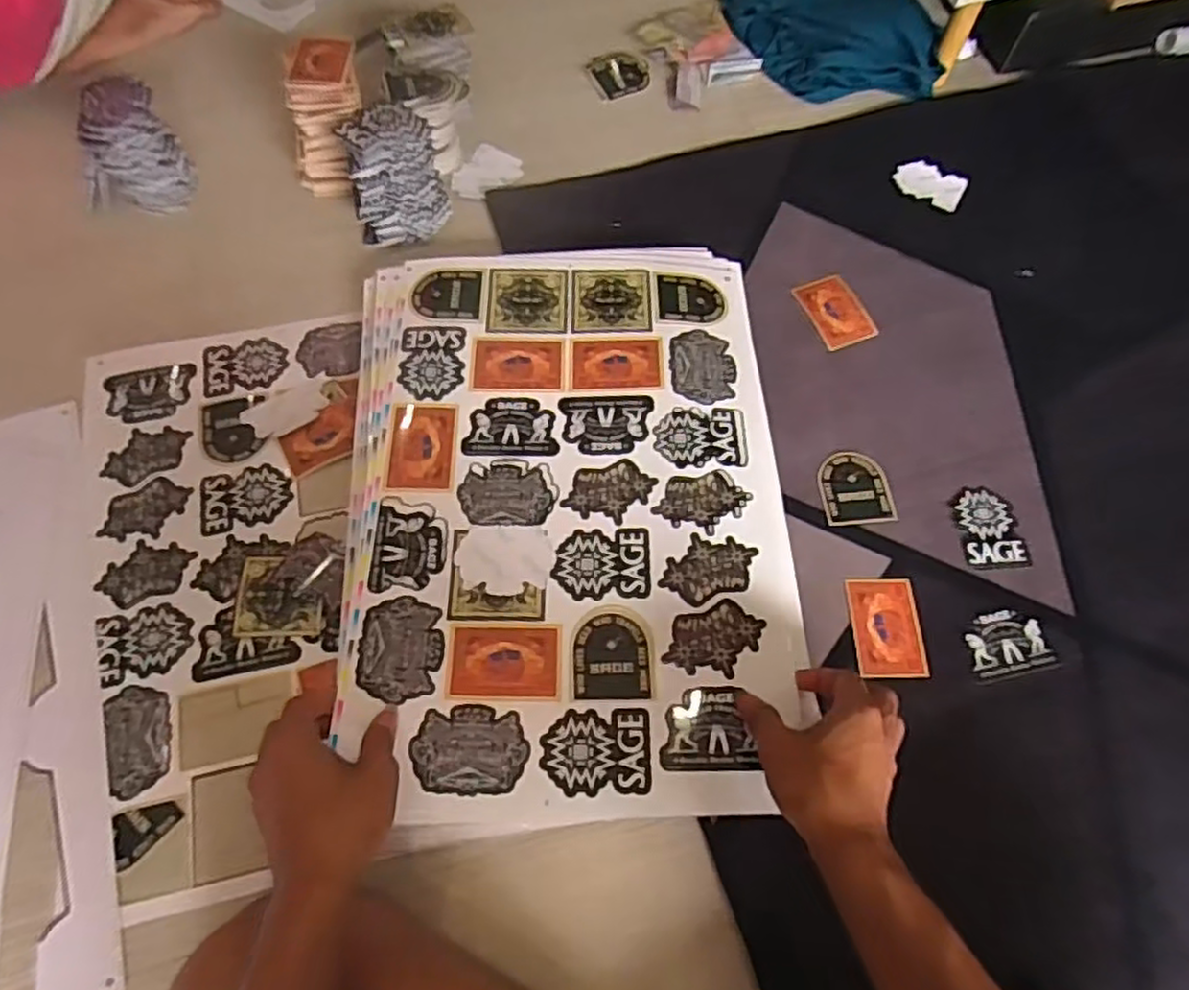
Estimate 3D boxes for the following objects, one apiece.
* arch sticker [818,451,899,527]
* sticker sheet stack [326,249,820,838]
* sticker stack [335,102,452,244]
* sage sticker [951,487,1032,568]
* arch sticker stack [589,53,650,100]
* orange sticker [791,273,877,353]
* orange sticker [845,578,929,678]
[{"bbox_3d":[0.230,-0.006,0.638,0.062,0.004,0.067,-5,69,-1],"label":"arch sticker"},{"bbox_3d":[-0.019,-0.005,0.583,0.347,0.025,0.483,-4,66,-4],"label":"sticker sheet stack"},{"bbox_3d":[-0.195,-0.316,0.712,0.086,0.099,0.084,-9,67,-6],"label":"sticker stack"},{"bbox_3d":[0.342,0.028,0.624,0.054,0.007,0.071,-3,66,7],"label":"sage sticker"},{"bbox_3d":[0.032,-0.501,0.856,0.066,0.004,0.072,-18,68,-10],"label":"arch sticker stack"},{"bbox_3d":[0.239,-0.181,0.716,0.058,0.004,0.080,-21,68,-11],"label":"orange sticker"},{"bbox_3d":[0.238,0.107,0.586,0.057,0.005,0.080,1,66,-2],"label":"orange sticker"}]

